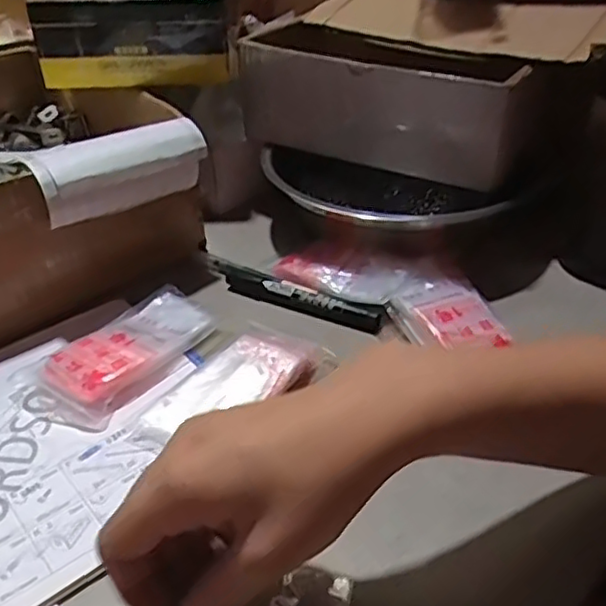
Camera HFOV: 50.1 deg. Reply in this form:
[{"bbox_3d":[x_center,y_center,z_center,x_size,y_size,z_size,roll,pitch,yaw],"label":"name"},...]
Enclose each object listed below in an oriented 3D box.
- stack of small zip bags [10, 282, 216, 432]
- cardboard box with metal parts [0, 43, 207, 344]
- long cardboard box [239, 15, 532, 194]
[{"bbox_3d":[-0.127,0.031,0.459,0.071,0.023,0.137,22,41,28],"label":"stack of small zip bags"},{"bbox_3d":[-0.271,-0.115,0.576,0.339,0.135,0.262,29,45,35],"label":"cardboard box with metal parts"},{"bbox_3d":[0.068,-0.178,0.564,0.252,0.098,0.082,21,41,27],"label":"long cardboard box"}]

